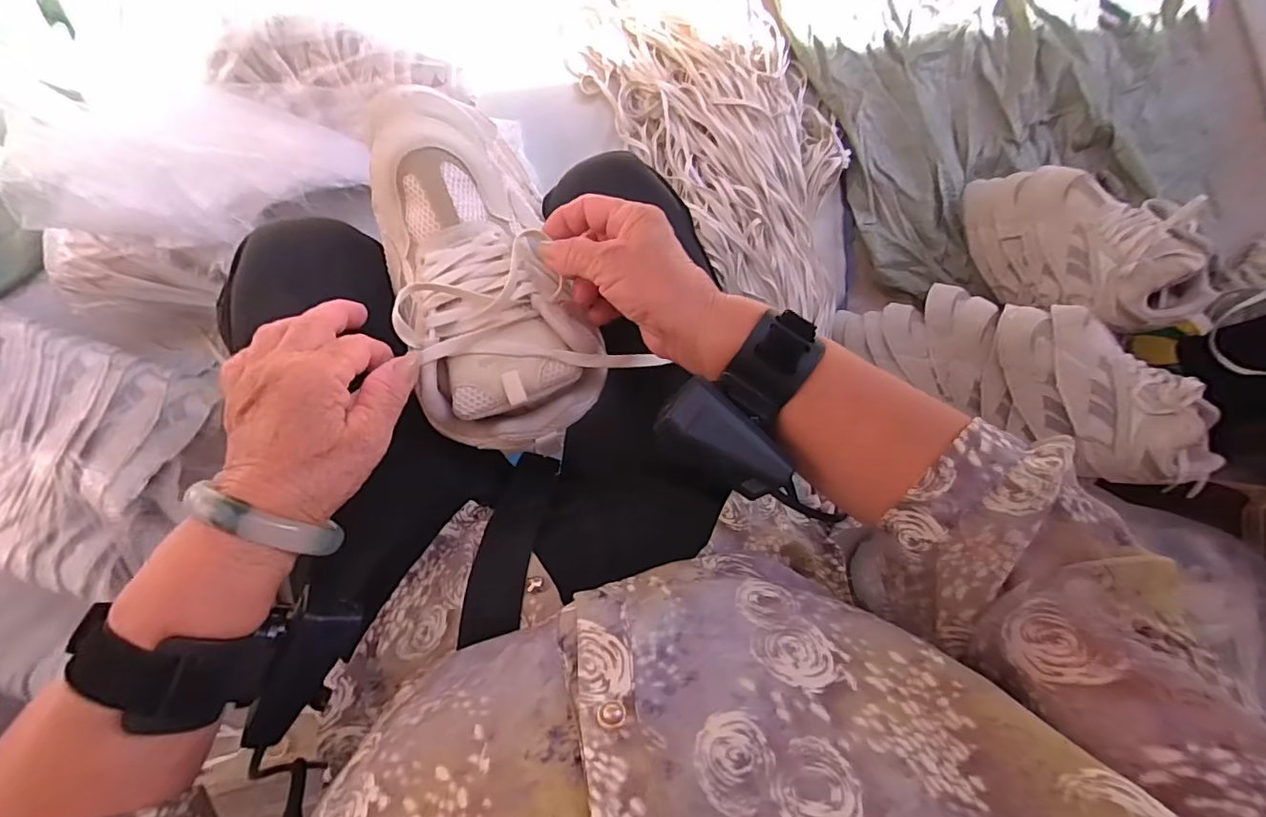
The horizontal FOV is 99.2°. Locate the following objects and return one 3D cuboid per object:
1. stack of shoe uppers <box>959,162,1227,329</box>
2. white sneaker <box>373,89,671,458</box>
[{"bbox_3d":[0.642,-0.242,0.787,0.104,0.228,0.283,-24,92,-7],"label":"stack of shoe uppers"},{"bbox_3d":[-0.095,-0.100,0.370,0.124,0.096,0.255,-18,82,-8],"label":"white sneaker"}]

